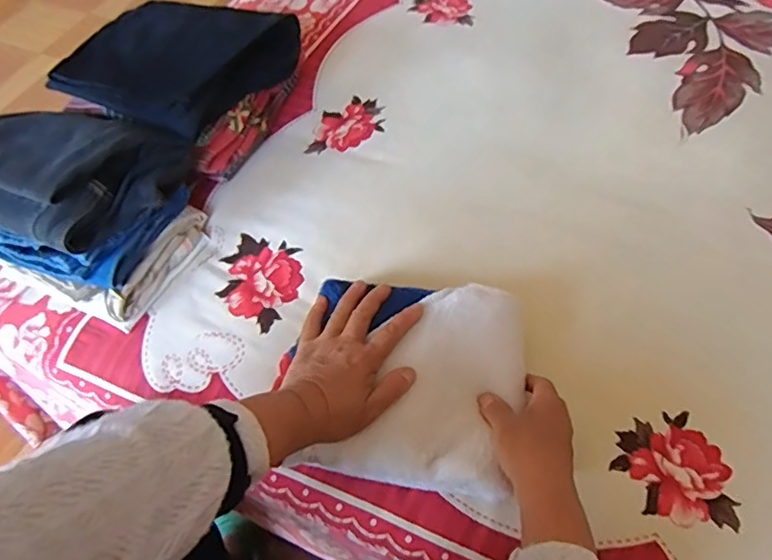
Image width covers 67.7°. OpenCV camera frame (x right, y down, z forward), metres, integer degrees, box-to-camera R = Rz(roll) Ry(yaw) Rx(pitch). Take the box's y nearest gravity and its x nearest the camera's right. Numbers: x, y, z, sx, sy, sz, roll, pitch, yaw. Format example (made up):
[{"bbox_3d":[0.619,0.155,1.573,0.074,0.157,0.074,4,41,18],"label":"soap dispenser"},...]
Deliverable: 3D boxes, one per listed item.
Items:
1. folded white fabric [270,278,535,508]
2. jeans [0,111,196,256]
[{"bbox_3d":[0.020,0.100,0.550,0.206,0.064,0.182,6,60,8],"label":"folded white fabric"},{"bbox_3d":[-0.358,-0.125,0.632,0.228,0.075,0.168,18,60,15],"label":"jeans"}]

